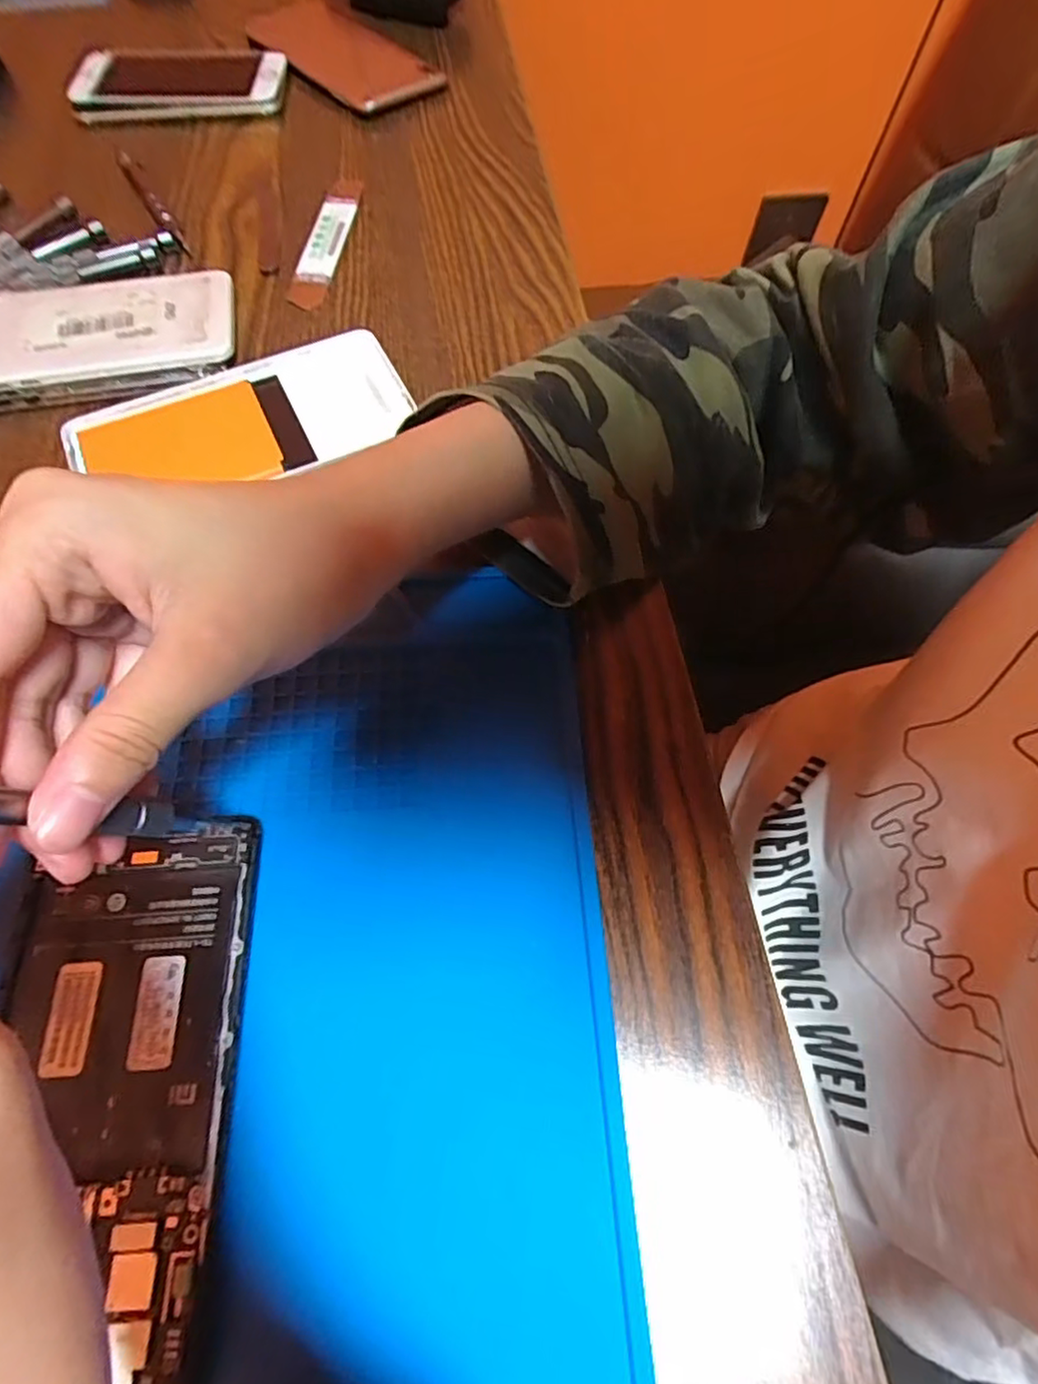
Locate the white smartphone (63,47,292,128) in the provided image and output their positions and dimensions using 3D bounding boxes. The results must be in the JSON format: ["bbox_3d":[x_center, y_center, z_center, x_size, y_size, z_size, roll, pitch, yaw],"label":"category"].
[{"bbox_3d":[-0.229,-0.411,0.433,0.136,0.015,0.070,-8,64,-7],"label":"white smartphone"}]

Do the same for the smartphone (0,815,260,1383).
[{"bbox_3d":[-0.118,0.108,0.185,0.070,0.006,0.141,-3,64,-2],"label":"smartphone"}]

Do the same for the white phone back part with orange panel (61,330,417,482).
[{"bbox_3d":[-0.129,-0.127,0.303,0.149,0.013,0.072,-23,67,-11],"label":"white phone back part with orange panel"}]

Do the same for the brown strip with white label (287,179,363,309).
[{"bbox_3d":[-0.111,-0.260,0.370,0.021,0.005,0.115,6,64,2],"label":"brown strip with white label"}]

